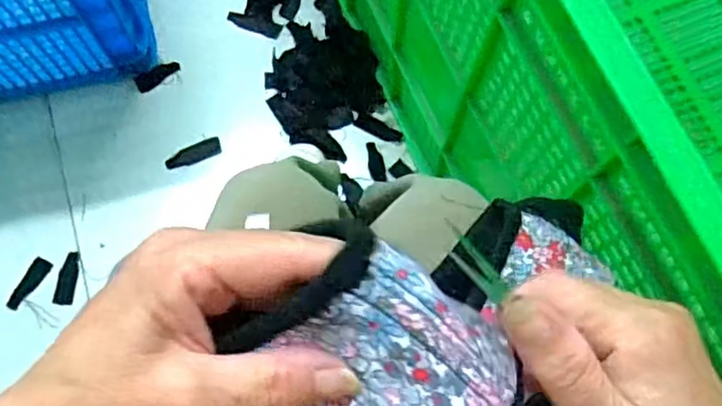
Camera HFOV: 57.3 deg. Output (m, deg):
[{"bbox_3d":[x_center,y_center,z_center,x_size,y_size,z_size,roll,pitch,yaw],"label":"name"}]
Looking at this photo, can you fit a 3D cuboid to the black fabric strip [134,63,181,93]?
[{"bbox_3d":[-0.290,-0.182,0.941,0.066,0.004,0.025,-33,92,-9],"label":"black fabric strip"}]

